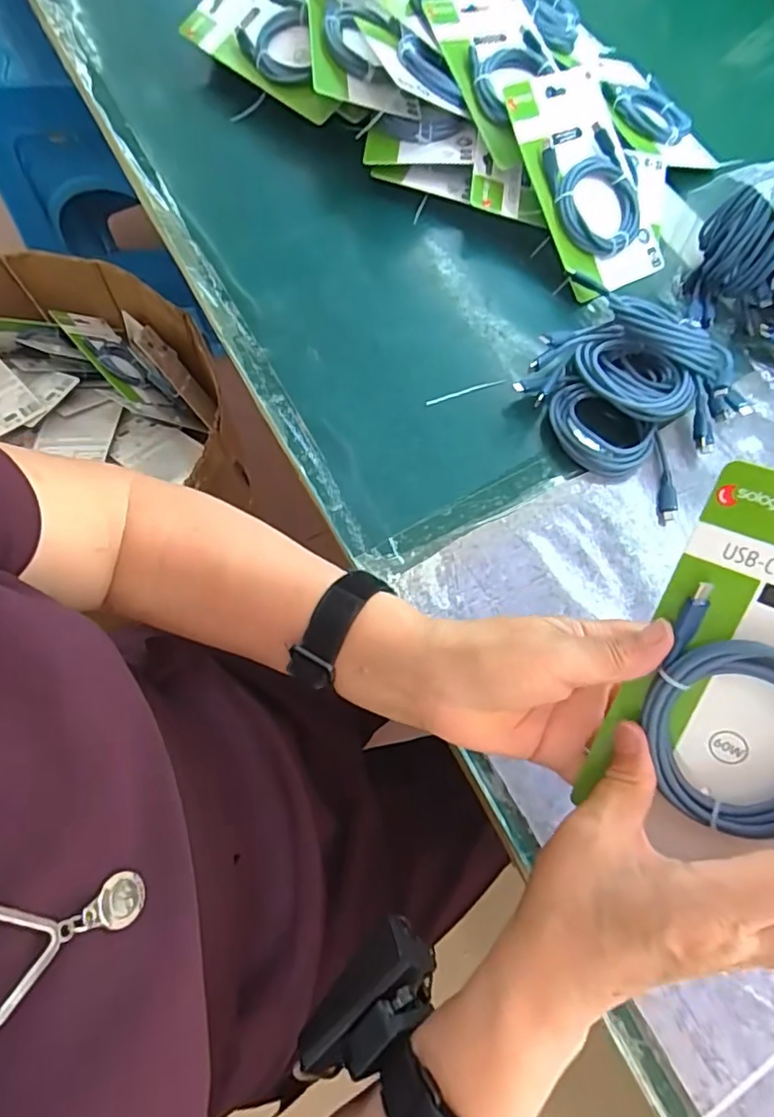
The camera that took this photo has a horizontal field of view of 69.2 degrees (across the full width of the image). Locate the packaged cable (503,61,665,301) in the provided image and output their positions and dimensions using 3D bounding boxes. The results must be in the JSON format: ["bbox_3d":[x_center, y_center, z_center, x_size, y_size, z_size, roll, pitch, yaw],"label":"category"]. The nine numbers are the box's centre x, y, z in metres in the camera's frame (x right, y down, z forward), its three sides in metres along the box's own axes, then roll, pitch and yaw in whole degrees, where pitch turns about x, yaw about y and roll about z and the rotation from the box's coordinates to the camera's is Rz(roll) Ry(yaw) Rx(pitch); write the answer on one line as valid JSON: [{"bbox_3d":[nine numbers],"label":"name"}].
[{"bbox_3d":[0.168,-0.318,0.476,0.100,0.019,0.177,-29,101,-14],"label":"packaged cable"}]

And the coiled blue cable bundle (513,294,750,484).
[{"bbox_3d":[0.190,-0.127,0.423,0.139,0.047,0.122,-33,74,-13],"label":"coiled blue cable bundle"}]

